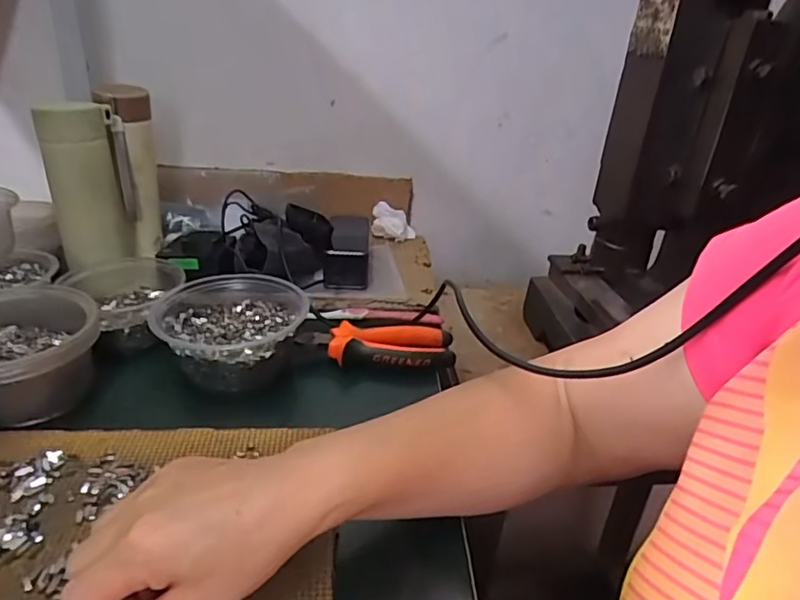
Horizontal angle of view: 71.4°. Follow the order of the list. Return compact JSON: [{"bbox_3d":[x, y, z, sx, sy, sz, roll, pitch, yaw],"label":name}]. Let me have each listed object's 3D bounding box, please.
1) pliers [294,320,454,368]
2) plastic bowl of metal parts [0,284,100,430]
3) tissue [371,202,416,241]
[{"bbox_3d":[-0.022,0.042,0.551,0.148,0.018,0.052,3,28,-5],"label":"pliers"},{"bbox_3d":[-0.305,0.045,0.449,0.113,0.068,0.105,-9,31,-25],"label":"plastic bowl of metal parts"},{"bbox_3d":[-0.008,-0.116,0.823,0.064,0.055,0.030,3,28,-5],"label":"tissue"}]

